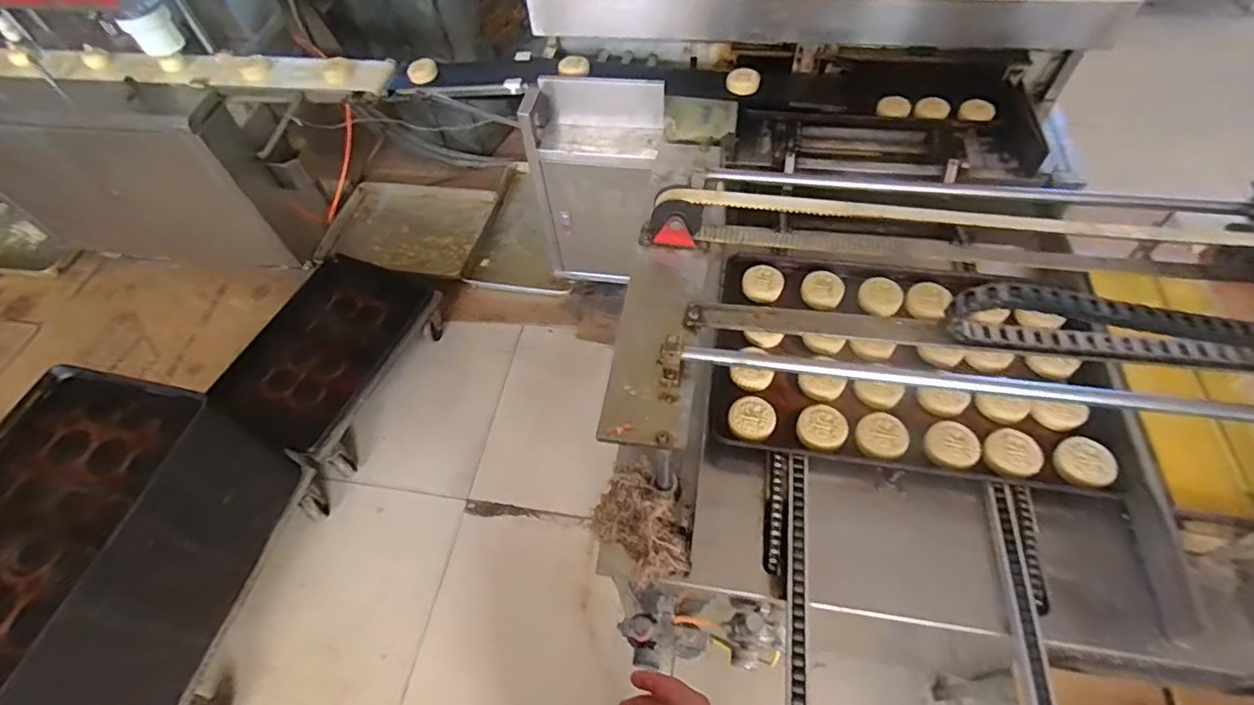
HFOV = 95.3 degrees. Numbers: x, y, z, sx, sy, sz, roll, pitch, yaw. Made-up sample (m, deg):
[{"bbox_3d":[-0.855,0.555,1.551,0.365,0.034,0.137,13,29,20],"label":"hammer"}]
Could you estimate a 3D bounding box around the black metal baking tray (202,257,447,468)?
[{"bbox_3d":[-0.862,-0.012,1.657,0.417,0.126,0.591,20,61,9],"label":"black metal baking tray"}]

